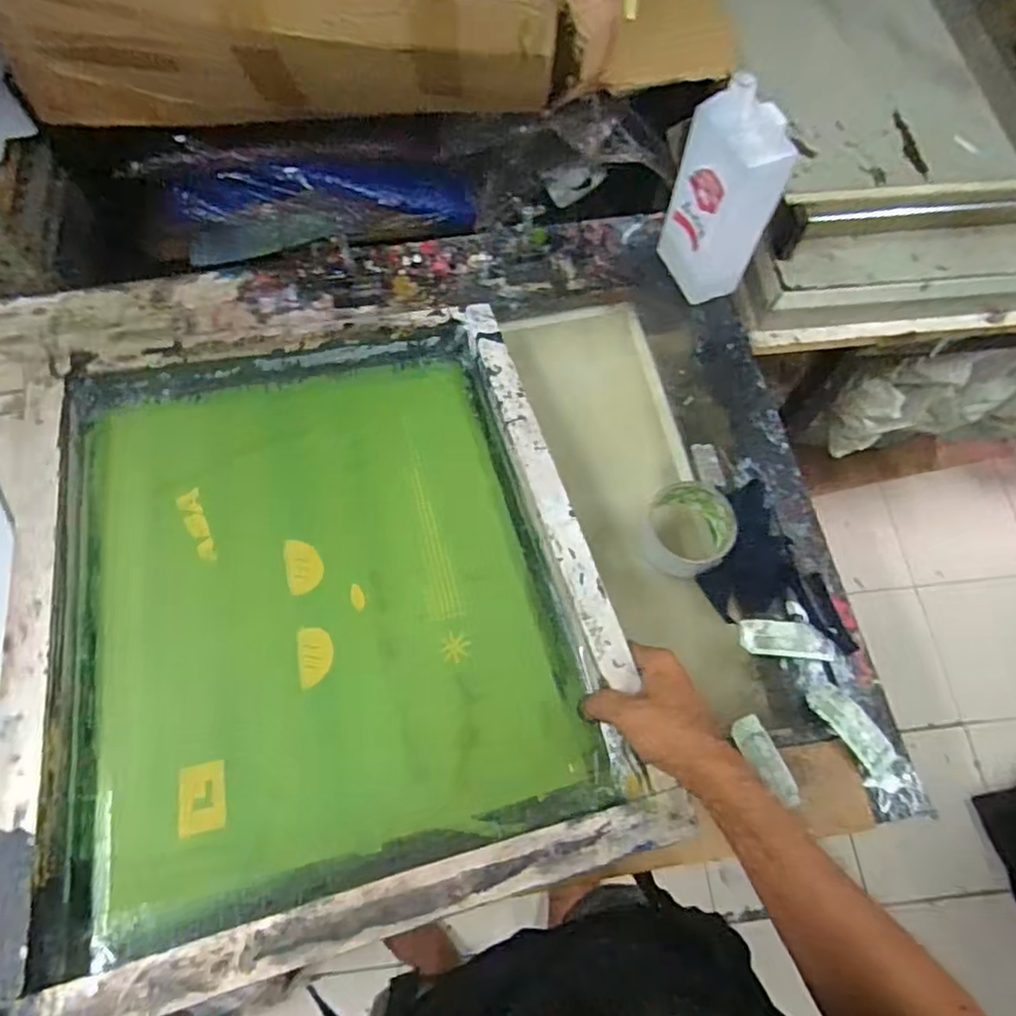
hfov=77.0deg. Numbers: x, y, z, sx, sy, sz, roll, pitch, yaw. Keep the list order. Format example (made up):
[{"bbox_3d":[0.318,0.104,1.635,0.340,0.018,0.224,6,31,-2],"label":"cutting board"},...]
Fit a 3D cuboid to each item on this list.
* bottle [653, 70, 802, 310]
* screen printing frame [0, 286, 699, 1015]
[{"bbox_3d":[0.224,-0.324,0.676,0.048,0.219,0.106,-22,70,-9],"label":"bottle"},{"bbox_3d":[-0.165,0.044,0.543,0.453,0.045,0.557,-11,61,-14],"label":"screen printing frame"}]

